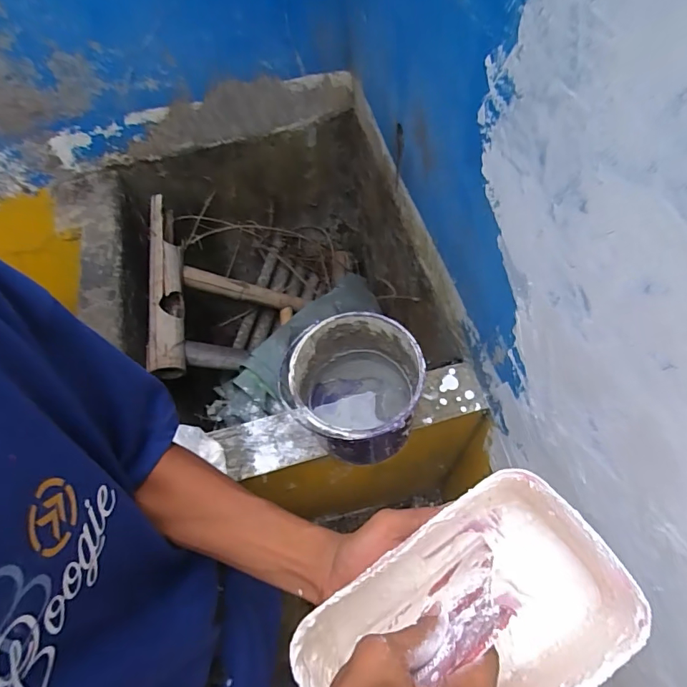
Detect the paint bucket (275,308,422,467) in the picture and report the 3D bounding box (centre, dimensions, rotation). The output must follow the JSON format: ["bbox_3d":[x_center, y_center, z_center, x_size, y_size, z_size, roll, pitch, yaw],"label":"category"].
[{"bbox_3d":[0.018,0.074,0.713,0.188,0.172,0.185,-2,63,3],"label":"paint bucket"}]

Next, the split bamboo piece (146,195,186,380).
[{"bbox_3d":[-0.435,-0.149,1.129,0.069,0.106,0.509,-11,63,-1],"label":"split bamboo piece"}]

